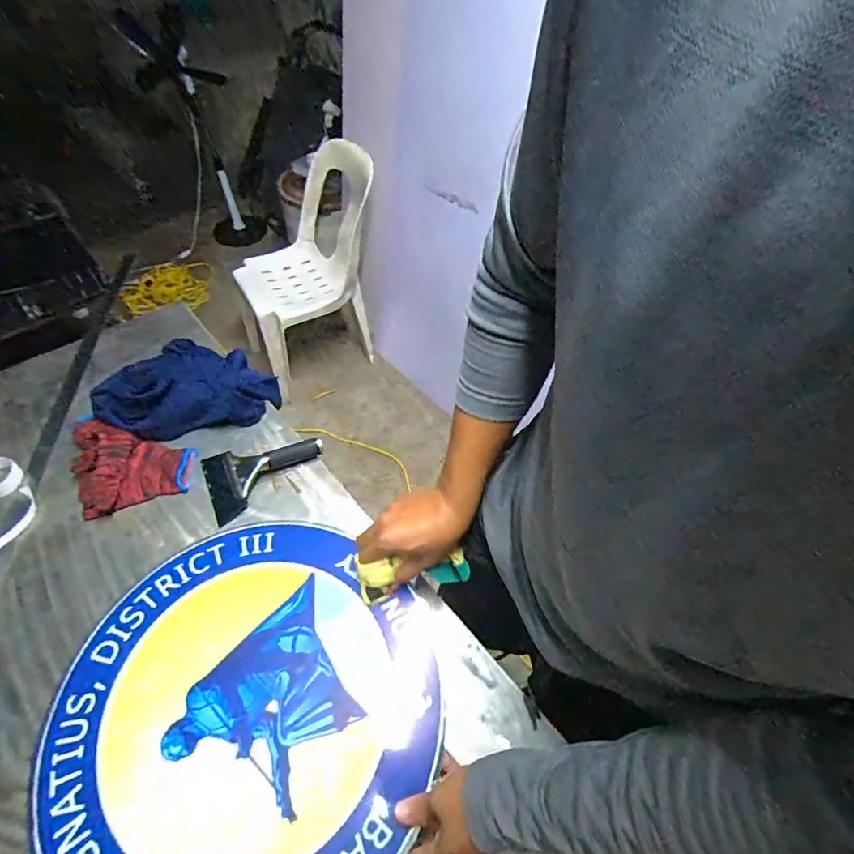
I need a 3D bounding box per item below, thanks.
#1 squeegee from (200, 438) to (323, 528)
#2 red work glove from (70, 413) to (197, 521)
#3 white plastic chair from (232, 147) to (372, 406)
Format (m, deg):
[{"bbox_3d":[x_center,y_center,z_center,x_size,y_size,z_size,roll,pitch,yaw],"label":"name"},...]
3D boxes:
[{"bbox_3d":[-0.248,0.060,0.716,0.172,0.046,0.108,-21,57,-19],"label":"squeegee"},{"bbox_3d":[-0.445,0.044,0.703,0.157,0.058,0.157,-13,55,-14],"label":"red work glove"},{"bbox_3d":[-0.454,-0.565,1.677,0.443,0.746,0.438,-20,57,-19],"label":"white plastic chair"}]

